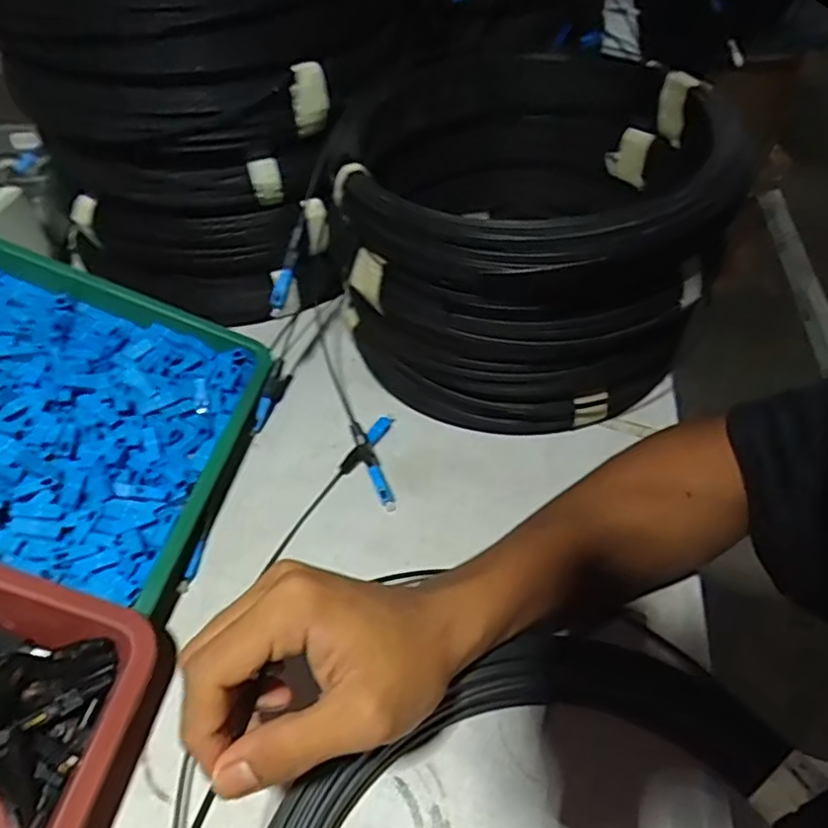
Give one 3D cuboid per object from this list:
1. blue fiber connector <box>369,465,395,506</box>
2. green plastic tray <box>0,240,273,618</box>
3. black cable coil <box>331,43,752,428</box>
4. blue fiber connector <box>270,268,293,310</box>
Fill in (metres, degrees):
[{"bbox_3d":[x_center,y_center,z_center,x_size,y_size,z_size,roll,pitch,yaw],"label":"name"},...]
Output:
[{"bbox_3d":[-0.022,0.048,0.433,0.010,0.007,0.027,-21,73,-15],"label":"blue fiber connector"},{"bbox_3d":[-0.279,-0.025,0.415,0.329,0.037,0.215,20,50,-5],"label":"green plastic tray"},{"bbox_3d":[0.082,-0.123,0.480,0.251,0.177,0.264,-2,45,4],"label":"black cable coil"},{"bbox_3d":[-0.091,-0.087,0.447,0.009,0.031,0.008,7,36,-34],"label":"blue fiber connector"}]

